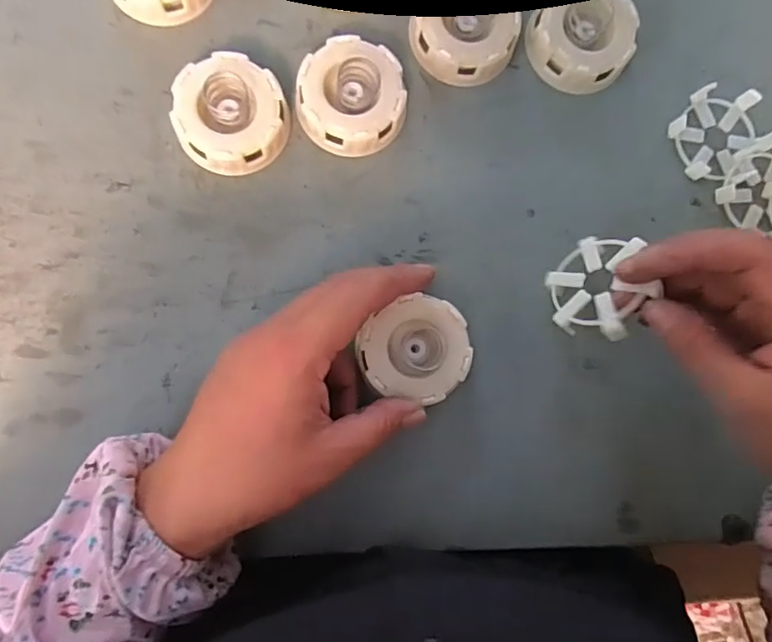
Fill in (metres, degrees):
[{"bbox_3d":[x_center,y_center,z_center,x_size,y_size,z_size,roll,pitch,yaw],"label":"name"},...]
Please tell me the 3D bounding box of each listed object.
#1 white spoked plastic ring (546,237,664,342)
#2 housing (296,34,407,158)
[{"bbox_3d":[0.116,-0.019,0.302,0.052,0.008,0.061,-19,54,31],"label":"white spoked plastic ring"},{"bbox_3d":[-0.019,-0.126,0.320,0.059,0.020,0.060,0,85,-5],"label":"housing"}]

